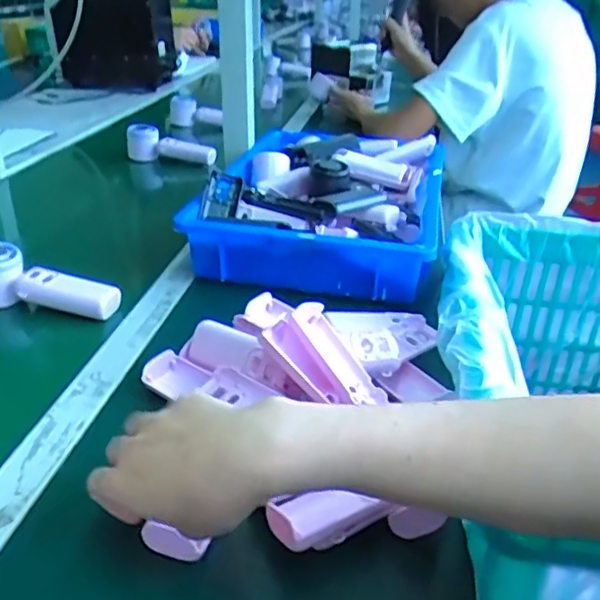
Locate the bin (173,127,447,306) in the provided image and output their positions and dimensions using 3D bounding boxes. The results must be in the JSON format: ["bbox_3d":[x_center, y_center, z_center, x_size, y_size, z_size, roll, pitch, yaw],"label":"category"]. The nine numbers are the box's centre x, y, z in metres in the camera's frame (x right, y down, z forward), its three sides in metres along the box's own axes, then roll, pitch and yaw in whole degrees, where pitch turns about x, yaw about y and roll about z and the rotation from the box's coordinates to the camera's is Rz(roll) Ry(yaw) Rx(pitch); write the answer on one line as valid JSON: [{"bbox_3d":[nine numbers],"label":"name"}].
[{"bbox_3d":[0.036,-0.137,0.828,0.273,0.091,0.394,7,29,10],"label":"bin"}]

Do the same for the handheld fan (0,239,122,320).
[{"bbox_3d":[-0.270,-0.020,0.655,0.165,0.055,0.054,6,28,8],"label":"handheld fan"}]

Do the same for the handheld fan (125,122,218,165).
[{"bbox_3d":[-0.241,-0.282,1.140,0.165,0.064,0.052,5,28,7],"label":"handheld fan"}]

